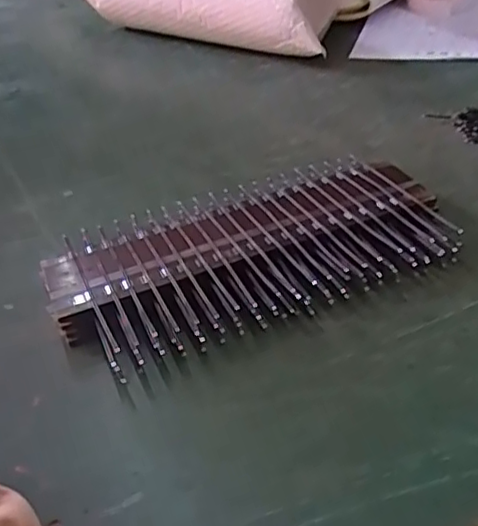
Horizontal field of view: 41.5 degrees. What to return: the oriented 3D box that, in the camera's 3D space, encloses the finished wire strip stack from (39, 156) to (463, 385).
[{"bbox_3d":[0.007,-0.009,0.436,0.265,0.030,0.134,-18,39,-14],"label":"finished wire strip stack"}]

